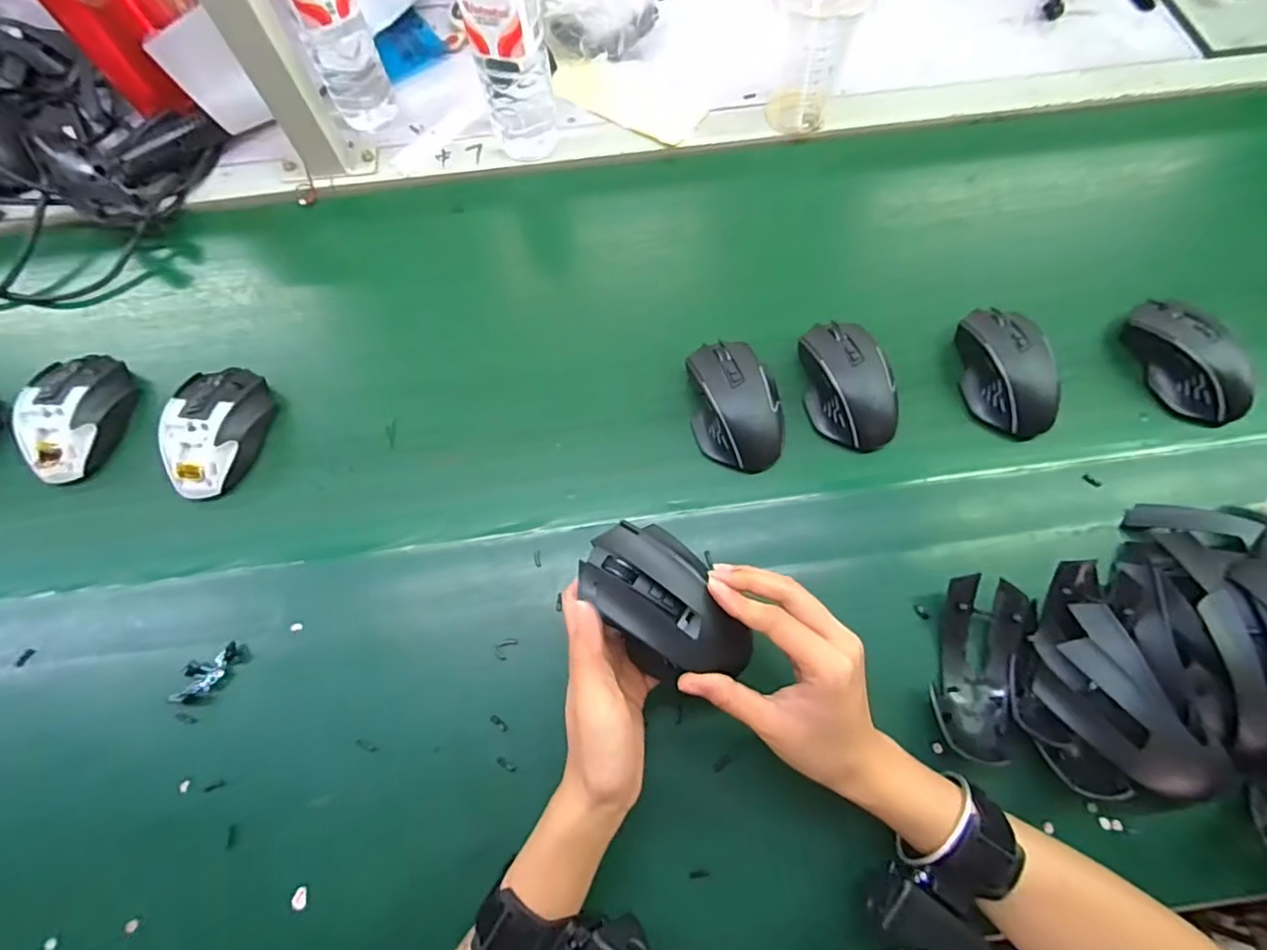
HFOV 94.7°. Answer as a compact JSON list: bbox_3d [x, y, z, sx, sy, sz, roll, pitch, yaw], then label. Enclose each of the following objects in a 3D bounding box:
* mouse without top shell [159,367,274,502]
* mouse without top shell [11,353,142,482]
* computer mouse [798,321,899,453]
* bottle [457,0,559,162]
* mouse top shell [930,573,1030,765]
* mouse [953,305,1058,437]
[{"bbox_3d":[-0.354,-0.039,0.495,0.069,0.045,0.116,-2,68,1],"label":"mouse without top shell"},{"bbox_3d":[-0.482,-0.052,0.503,0.066,0.038,0.118,6,68,4],"label":"mouse without top shell"},{"bbox_3d":[0.184,-0.080,0.495,0.071,0.039,0.113,-8,68,-2],"label":"computer mouse"},{"bbox_3d":[-0.114,-0.399,0.530,0.070,0.230,0.068,-8,68,-2],"label":"bottle"},{"bbox_3d":[0.238,0.133,0.404,0.055,0.035,0.122,12,69,6],"label":"mouse top shell"},{"bbox_3d":[0.318,-0.092,0.498,0.067,0.040,0.119,-12,68,-3],"label":"mouse"}]

